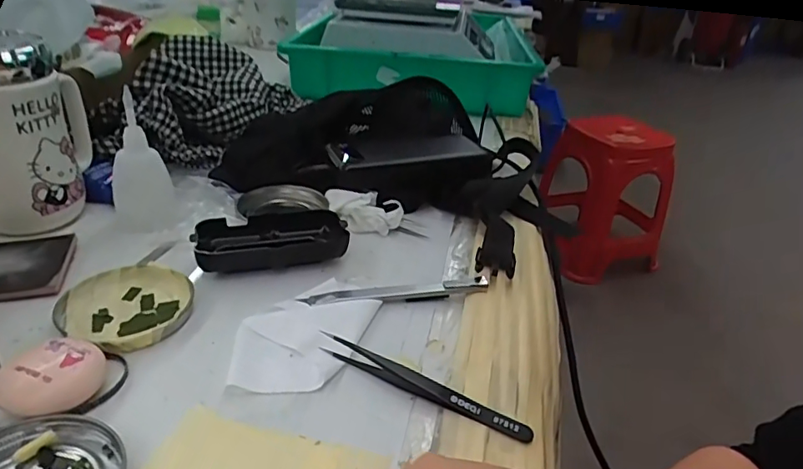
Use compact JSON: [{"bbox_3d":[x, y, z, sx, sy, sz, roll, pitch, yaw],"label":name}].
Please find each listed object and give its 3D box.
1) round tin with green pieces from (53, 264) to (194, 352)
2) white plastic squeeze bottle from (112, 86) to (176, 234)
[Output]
[{"bbox_3d":[-0.174,0.045,0.348,0.079,0.011,0.071,20,33,22],"label":"round tin with green pieces"},{"bbox_3d":[-0.202,-0.053,0.416,0.043,0.098,0.037,-13,35,-29],"label":"white plastic squeeze bottle"}]

